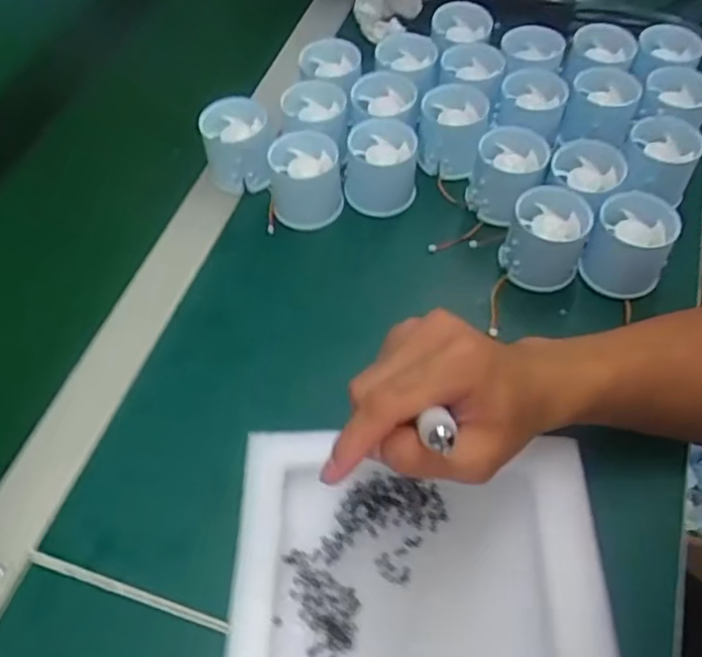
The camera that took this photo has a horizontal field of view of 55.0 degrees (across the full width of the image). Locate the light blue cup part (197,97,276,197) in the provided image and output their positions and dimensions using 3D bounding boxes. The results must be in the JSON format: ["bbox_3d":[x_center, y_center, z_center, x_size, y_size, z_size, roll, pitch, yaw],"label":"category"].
[{"bbox_3d":[-0.087,-0.142,0.528,0.055,0.053,0.054,-13,56,-6],"label":"light blue cup part"}]

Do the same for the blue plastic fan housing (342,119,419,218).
[{"bbox_3d":[0.023,-0.123,0.512,0.051,0.055,0.046,6,56,7],"label":"blue plastic fan housing"}]

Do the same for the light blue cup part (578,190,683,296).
[{"bbox_3d":[0.191,-0.057,0.463,0.053,0.052,0.054,22,59,16],"label":"light blue cup part"}]

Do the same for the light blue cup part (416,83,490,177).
[{"bbox_3d":[0.080,-0.152,0.529,0.051,0.051,0.056,6,56,6],"label":"light blue cup part"}]

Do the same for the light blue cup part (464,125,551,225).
[{"bbox_3d":[0.119,-0.118,0.506,0.048,0.046,0.062,20,59,15],"label":"light blue cup part"}]

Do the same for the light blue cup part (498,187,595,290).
[{"bbox_3d":[0.136,-0.062,0.471,0.051,0.049,0.057,22,60,17],"label":"light blue cup part"}]

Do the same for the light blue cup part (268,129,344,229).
[{"bbox_3d":[-0.034,-0.111,0.508,0.054,0.051,0.051,-2,56,1],"label":"light blue cup part"}]

